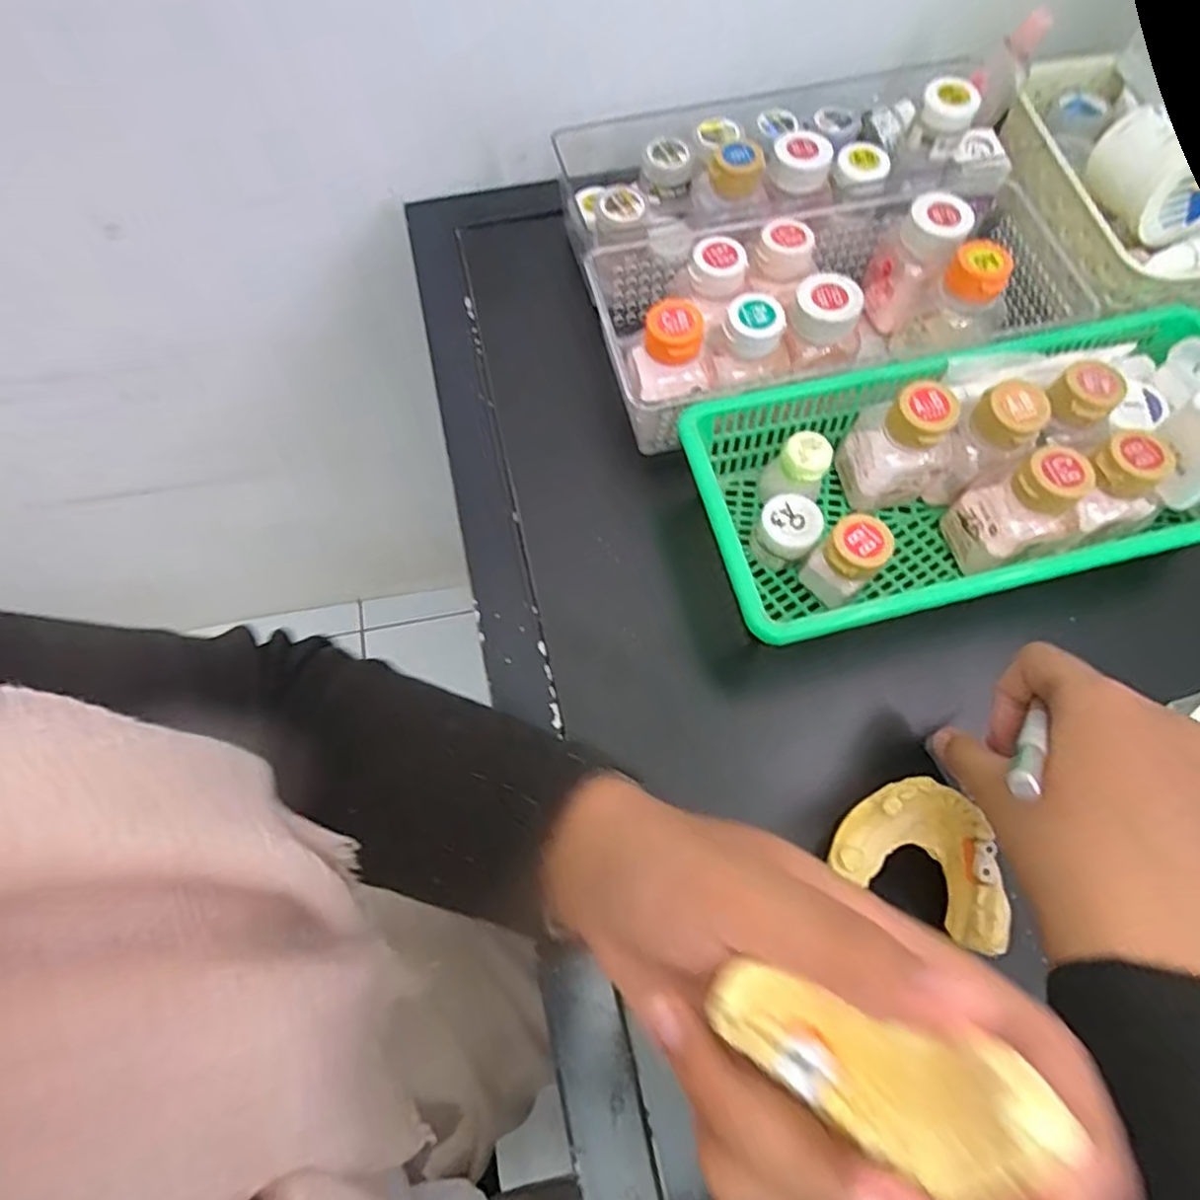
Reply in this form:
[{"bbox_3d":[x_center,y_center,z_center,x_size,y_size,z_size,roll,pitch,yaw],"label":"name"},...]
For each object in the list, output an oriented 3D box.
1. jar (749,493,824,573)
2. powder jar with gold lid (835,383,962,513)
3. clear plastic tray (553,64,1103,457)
[{"bbox_3d":[0.099,-0.035,0.348,0.029,0.028,0.032,32,71,12],"label":"jar"},{"bbox_3d":[0.154,-0.082,0.340,0.042,0.067,0.043,-11,68,-5],"label":"powder jar with gold lid"},{"bbox_3d":[0.133,-0.230,0.402,0.295,0.065,0.234,-14,69,-6],"label":"clear plastic tray"}]

